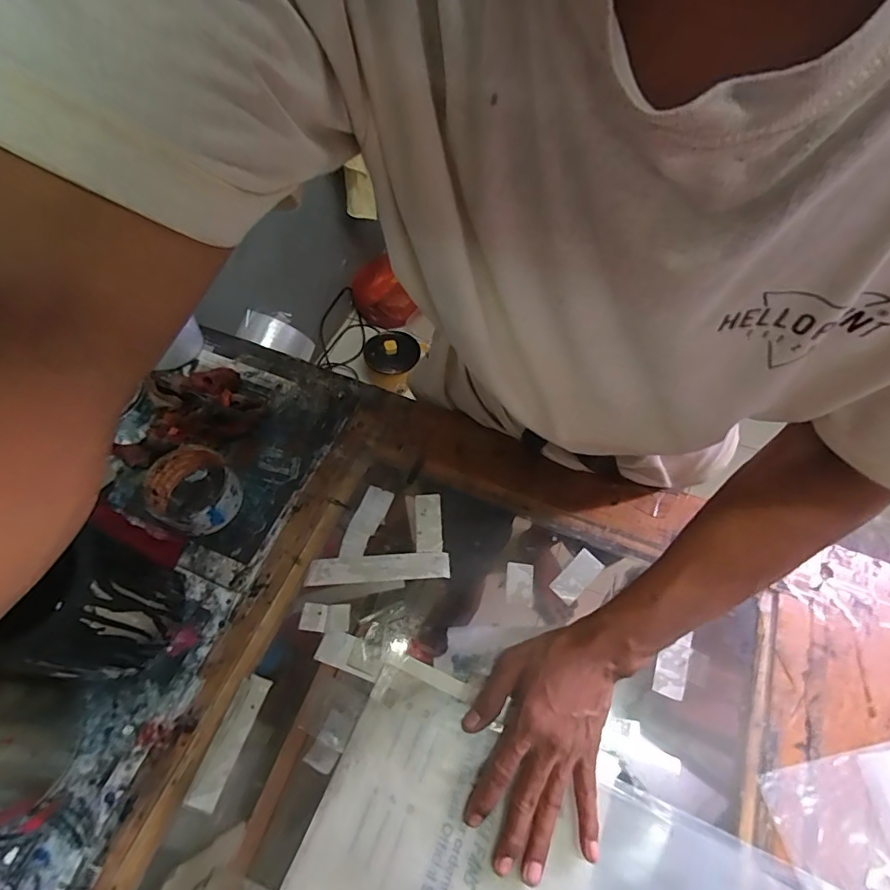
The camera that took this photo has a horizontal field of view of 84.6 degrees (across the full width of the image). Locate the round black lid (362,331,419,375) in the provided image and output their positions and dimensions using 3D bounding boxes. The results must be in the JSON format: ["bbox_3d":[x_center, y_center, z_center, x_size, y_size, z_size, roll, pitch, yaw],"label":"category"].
[{"bbox_3d":[-0.170,-0.283,1.498,0.177,0.068,0.142,8,61,3],"label":"round black lid"}]

